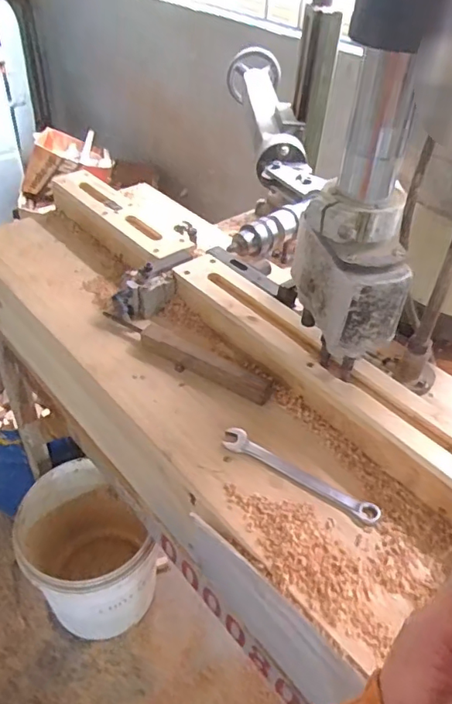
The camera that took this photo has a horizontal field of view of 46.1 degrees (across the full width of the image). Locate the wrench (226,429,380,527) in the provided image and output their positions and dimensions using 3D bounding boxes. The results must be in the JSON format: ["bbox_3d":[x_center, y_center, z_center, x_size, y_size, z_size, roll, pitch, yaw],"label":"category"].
[{"bbox_3d":[0.076,0.126,0.556,0.176,0.013,0.029,24,45,21],"label":"wrench"}]

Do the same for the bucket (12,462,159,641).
[{"bbox_3d":[-0.317,0.495,1.289,0.293,0.362,0.303,-20,47,-24],"label":"bucket"}]

